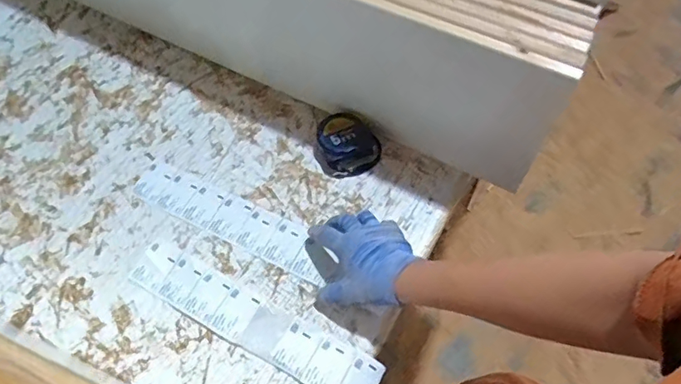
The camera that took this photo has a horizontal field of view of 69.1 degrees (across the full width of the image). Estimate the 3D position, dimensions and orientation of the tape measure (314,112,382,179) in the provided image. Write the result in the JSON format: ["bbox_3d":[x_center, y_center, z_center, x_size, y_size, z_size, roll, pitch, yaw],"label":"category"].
[{"bbox_3d":[0.008,-0.063,0.664,0.081,0.037,0.079,-1,62,2],"label":"tape measure"}]

